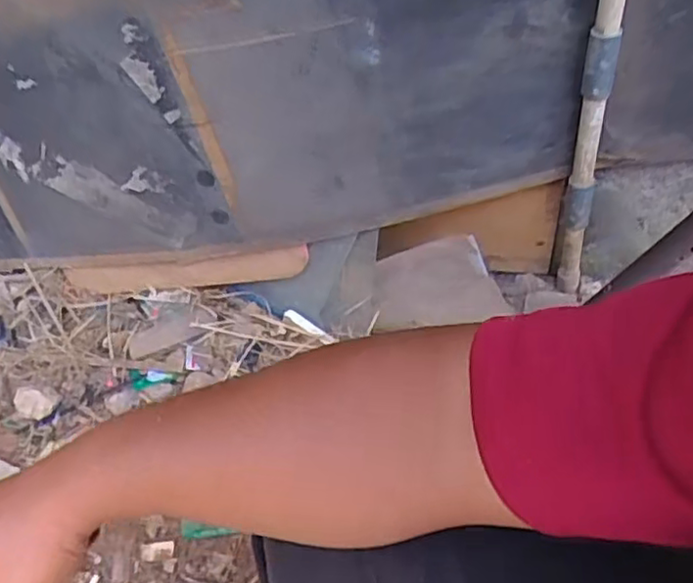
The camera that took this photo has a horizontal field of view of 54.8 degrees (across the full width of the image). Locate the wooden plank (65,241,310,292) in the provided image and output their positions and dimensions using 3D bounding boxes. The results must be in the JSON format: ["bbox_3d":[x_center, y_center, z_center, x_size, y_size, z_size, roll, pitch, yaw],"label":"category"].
[{"bbox_3d":[-0.258,-0.037,1.037,0.411,0.073,0.021,-4,47,17],"label":"wooden plank"}]

